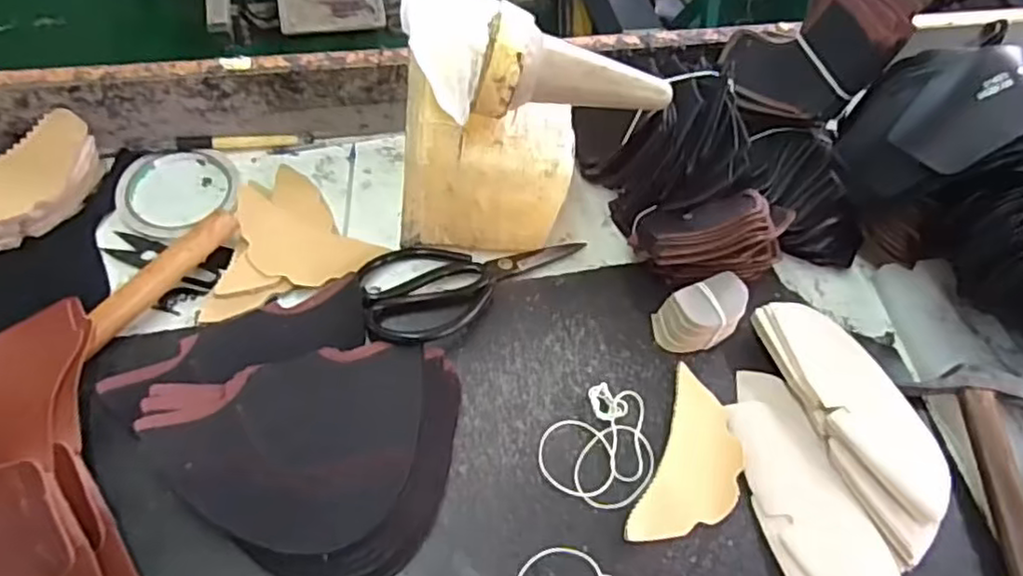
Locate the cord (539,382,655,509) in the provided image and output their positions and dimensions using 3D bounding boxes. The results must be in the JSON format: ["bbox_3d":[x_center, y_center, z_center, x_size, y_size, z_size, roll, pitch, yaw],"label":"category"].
[{"bbox_3d":[0.068,0.114,0.480,0.093,0.004,0.074,-35,70,-22],"label":"cord"}]

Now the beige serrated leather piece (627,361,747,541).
[{"bbox_3d":[0.130,0.125,0.476,0.061,0.004,0.127,22,63,7],"label":"beige serrated leather piece"}]

